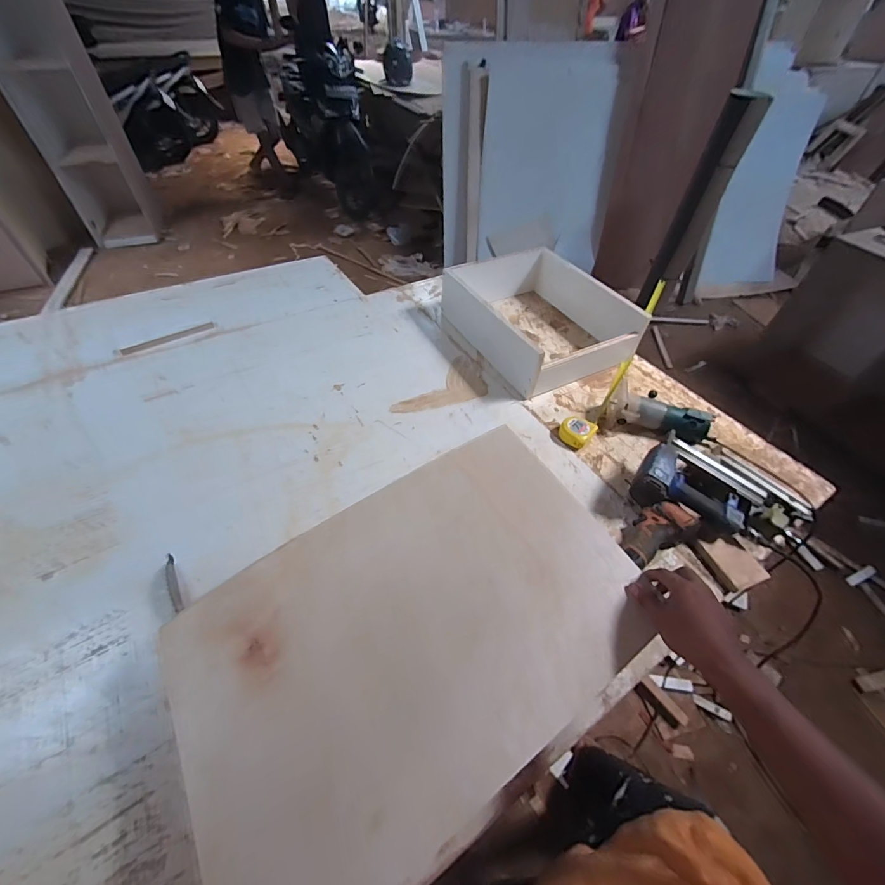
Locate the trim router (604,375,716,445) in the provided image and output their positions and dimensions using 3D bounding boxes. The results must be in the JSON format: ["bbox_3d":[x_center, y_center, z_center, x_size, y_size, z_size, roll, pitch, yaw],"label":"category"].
[{"bbox_3d":[0.512,-0.054,0.924,0.233,0.079,0.104,23,52,15],"label":"trim router"}]

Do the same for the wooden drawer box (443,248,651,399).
[{"bbox_3d":[0.271,-0.372,1.132,0.393,0.143,0.458,-24,56,-22],"label":"wooden drawer box"}]

